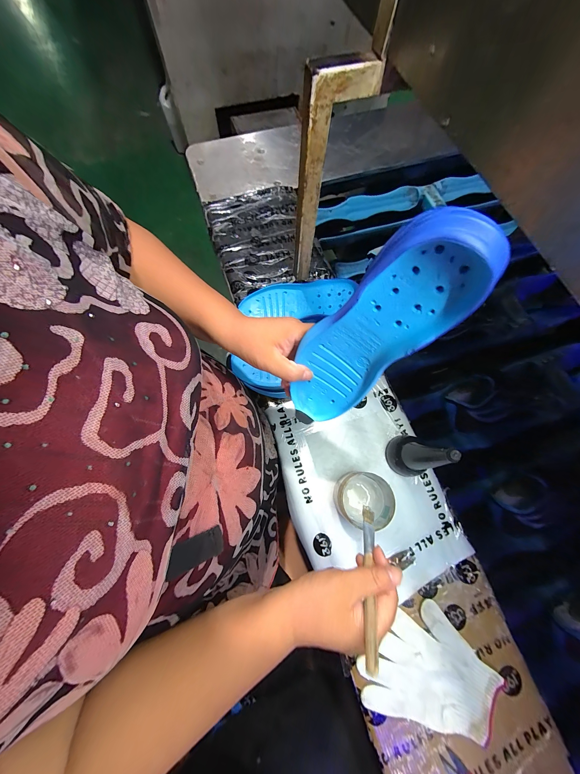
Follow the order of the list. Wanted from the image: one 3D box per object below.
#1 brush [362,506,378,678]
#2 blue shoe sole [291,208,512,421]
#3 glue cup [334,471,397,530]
[{"bbox_3d":[0.084,0.192,0.264,0.013,0.155,0.006,22,117,5],"label":"brush"},{"bbox_3d":[0.065,-0.042,0.239,0.081,0.235,0.043,35,51,-2],"label":"blue shoe sole"},{"bbox_3d":[0.116,0.179,0.405,0.081,0.056,0.077,1,73,-2],"label":"glue cup"}]

